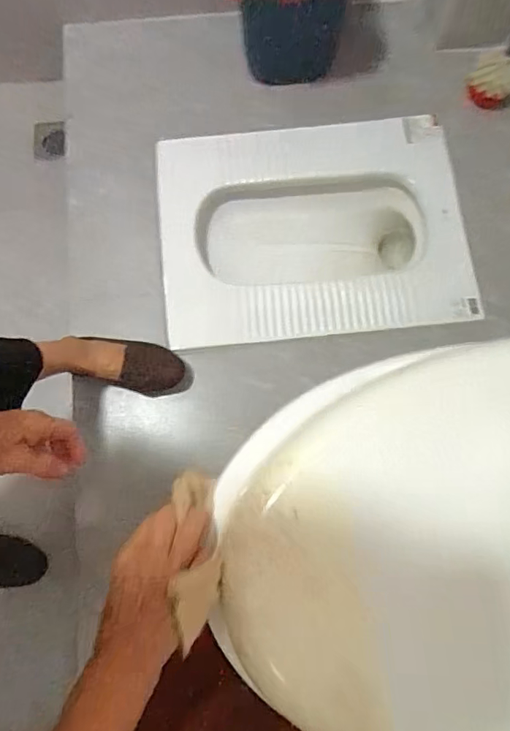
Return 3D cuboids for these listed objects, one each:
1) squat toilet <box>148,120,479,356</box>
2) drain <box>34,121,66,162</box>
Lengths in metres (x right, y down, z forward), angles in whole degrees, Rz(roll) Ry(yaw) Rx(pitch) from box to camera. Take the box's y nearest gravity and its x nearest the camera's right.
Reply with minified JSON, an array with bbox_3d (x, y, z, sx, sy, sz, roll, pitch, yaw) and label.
[{"bbox_3d":[0.110,-0.256,0.998,0.588,0.152,0.445,-6,76,-2],"label":"squat toilet"},{"bbox_3d":[-0.471,-0.514,1.098,0.072,0.021,0.082,-4,76,-2],"label":"drain"}]

